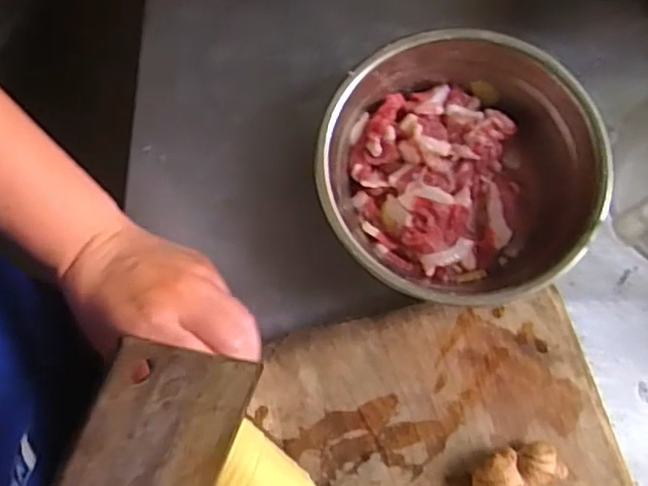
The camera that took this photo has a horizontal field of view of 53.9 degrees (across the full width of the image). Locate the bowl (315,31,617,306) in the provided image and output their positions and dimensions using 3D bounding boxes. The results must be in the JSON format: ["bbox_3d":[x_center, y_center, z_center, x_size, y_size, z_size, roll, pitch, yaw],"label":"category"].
[{"bbox_3d":[0.094,-0.047,0.455,0.182,0.073,0.184,0,78,1],"label":"bowl"}]

